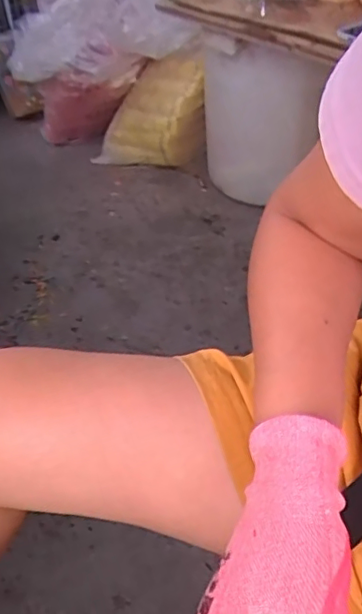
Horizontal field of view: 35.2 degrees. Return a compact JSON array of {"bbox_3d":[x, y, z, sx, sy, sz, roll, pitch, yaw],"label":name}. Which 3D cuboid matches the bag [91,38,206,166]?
[{"bbox_3d":[-0.083,-0.515,1.515,0.280,0.274,0.144,15,48,16],"label":"bag"}]

